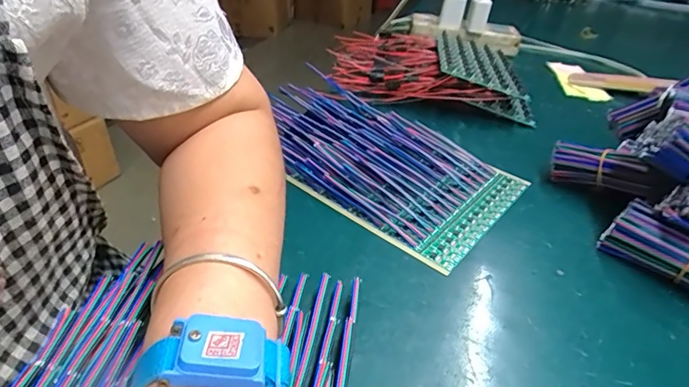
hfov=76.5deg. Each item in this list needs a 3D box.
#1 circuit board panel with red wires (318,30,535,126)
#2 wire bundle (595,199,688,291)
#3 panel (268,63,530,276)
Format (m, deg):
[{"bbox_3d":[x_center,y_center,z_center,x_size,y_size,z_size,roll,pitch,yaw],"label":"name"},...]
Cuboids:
[{"bbox_3d":[0.107,-0.174,0.591,0.257,0.042,0.200,5,35,-3],"label":"circuit board panel with red wires"},{"bbox_3d":[0.248,0.048,0.320,0.030,0.038,0.101,-21,44,-35],"label":"wire bundle"},{"bbox_3d":[0.023,-0.041,0.425,0.268,0.019,0.166,30,41,29],"label":"panel"}]

